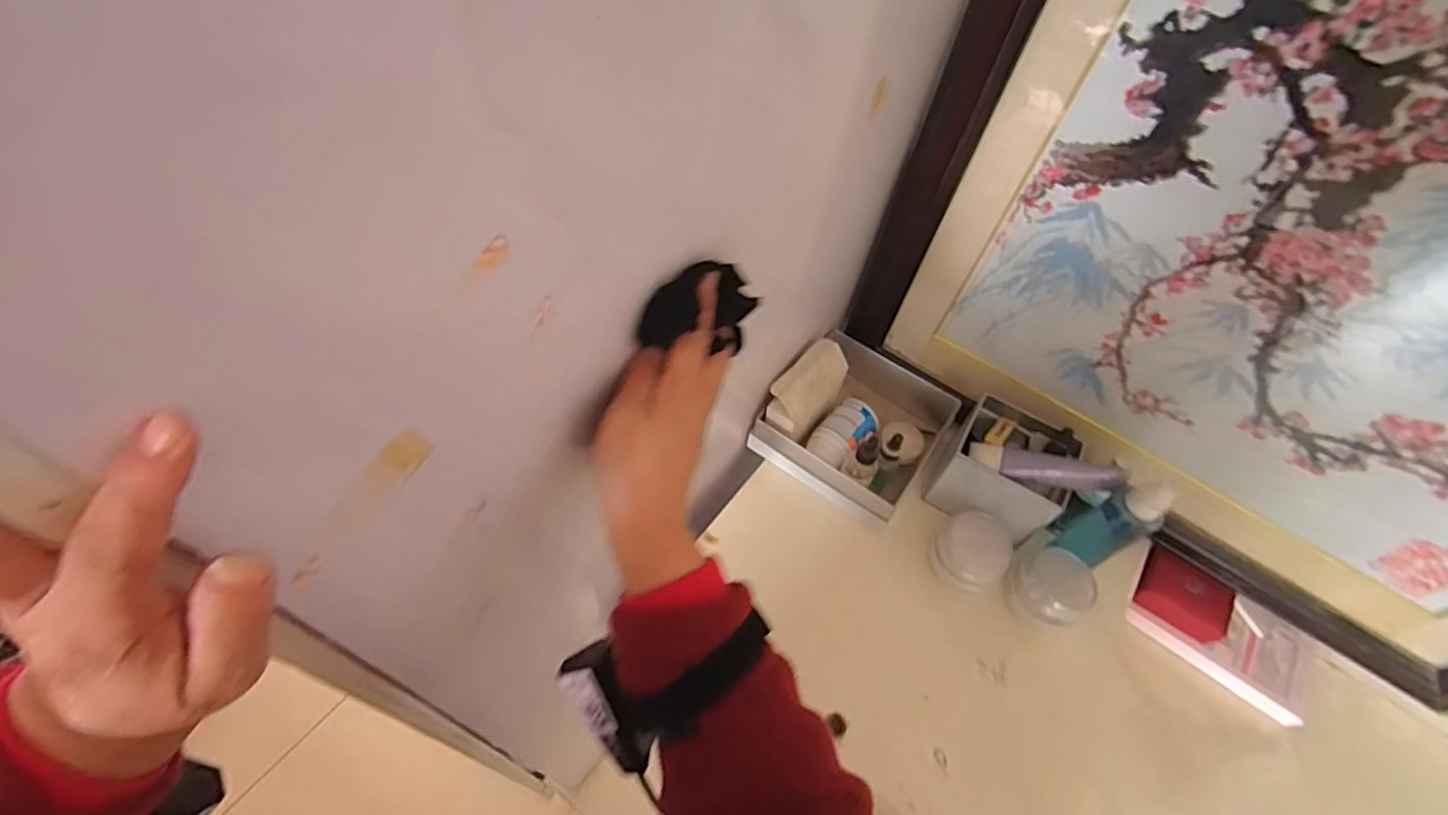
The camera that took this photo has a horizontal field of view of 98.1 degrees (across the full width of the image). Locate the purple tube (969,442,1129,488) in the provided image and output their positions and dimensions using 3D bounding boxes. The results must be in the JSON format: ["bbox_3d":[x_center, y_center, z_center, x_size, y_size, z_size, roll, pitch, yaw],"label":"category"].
[{"bbox_3d":[0.292,0.057,0.574,0.125,0.026,0.025,10,53,20],"label":"purple tube"}]

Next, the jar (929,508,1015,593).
[{"bbox_3d":[0.239,0.139,0.604,0.065,0.039,0.063,2,55,-3],"label":"jar"}]

